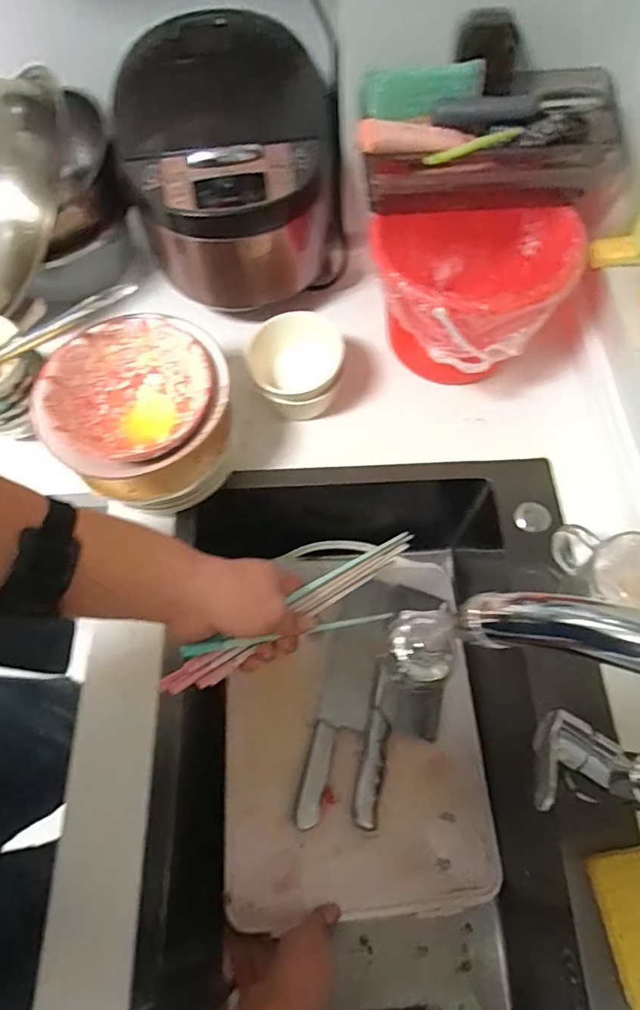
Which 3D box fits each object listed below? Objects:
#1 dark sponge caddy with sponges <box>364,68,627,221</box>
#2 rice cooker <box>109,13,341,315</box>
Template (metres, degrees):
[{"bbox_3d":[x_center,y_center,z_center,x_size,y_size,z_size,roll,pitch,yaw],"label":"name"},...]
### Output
[{"bbox_3d":[0.174,-0.365,0.543,0.248,0.095,0.094,-1,65,2],"label":"dark sponge caddy with sponges"},{"bbox_3d":[-0.119,-0.413,0.659,0.254,0.201,0.270,-1,65,2],"label":"rice cooker"}]

